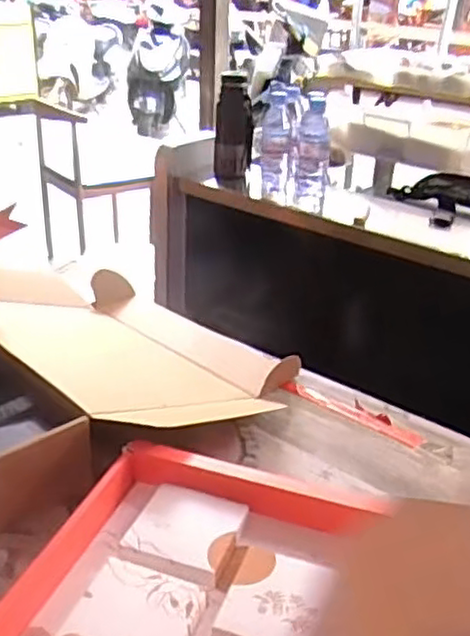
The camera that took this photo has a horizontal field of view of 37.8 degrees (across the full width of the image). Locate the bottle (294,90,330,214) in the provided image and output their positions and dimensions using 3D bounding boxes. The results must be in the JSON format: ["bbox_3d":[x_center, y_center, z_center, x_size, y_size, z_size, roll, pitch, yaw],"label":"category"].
[{"bbox_3d":[0.153,-0.320,1.349,0.067,0.222,0.072,4,27,4],"label":"bottle"}]

